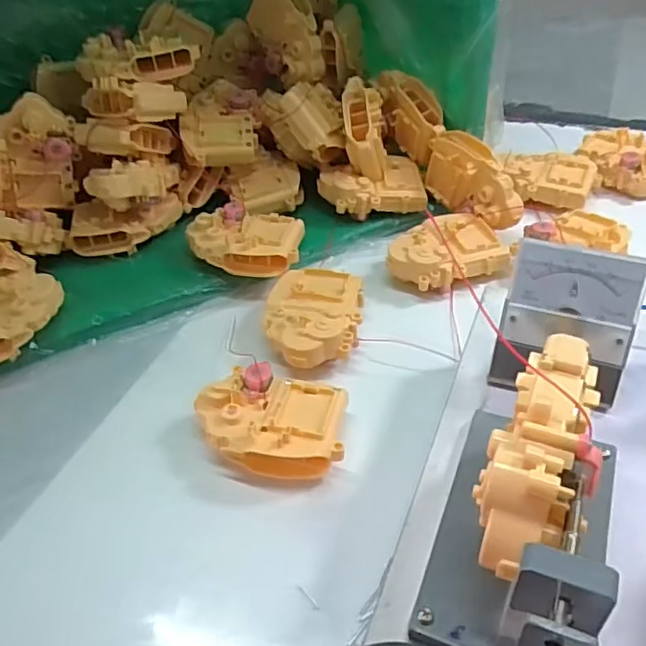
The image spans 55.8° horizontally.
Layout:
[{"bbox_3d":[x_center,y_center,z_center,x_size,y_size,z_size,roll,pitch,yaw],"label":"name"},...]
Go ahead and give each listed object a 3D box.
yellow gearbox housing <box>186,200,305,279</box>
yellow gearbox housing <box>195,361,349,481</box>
[{"bbox_3d":[-0.066,-0.071,0.516,0.094,0.031,0.064,10,44,17],"label":"yellow gearbox housing"},{"bbox_3d":[-0.033,0.064,0.397,0.093,0.039,0.066,3,43,11],"label":"yellow gearbox housing"}]

